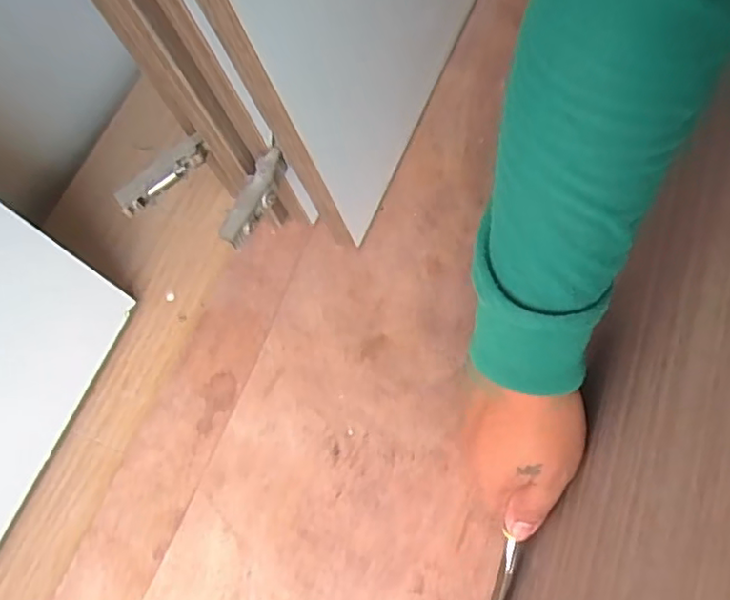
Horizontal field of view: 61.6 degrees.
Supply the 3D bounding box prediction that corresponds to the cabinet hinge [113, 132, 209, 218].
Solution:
[{"bbox_3d":[-0.147,-0.091,0.442,0.074,0.019,0.014,-39,76,-12],"label":"cabinet hinge"}]

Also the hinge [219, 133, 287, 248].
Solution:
[{"bbox_3d":[-0.075,-0.073,0.425,0.022,0.013,0.079,23,73,7],"label":"hinge"}]

